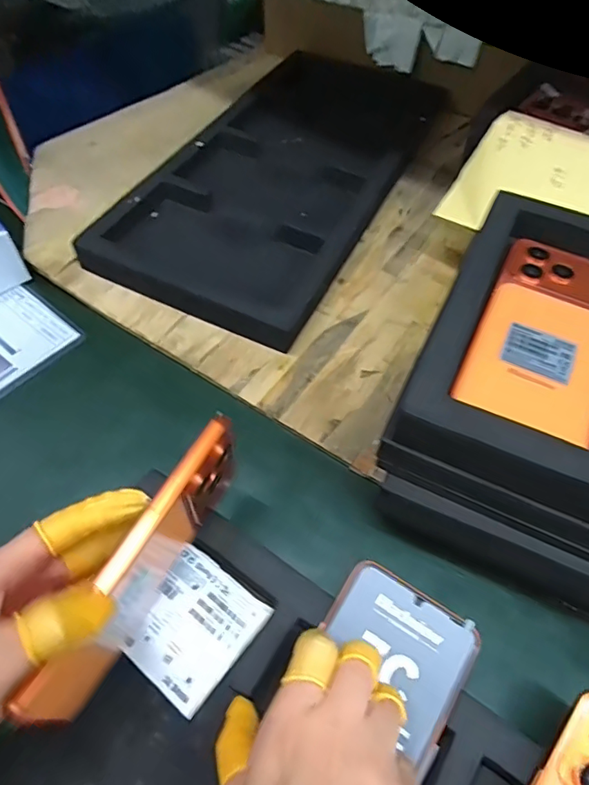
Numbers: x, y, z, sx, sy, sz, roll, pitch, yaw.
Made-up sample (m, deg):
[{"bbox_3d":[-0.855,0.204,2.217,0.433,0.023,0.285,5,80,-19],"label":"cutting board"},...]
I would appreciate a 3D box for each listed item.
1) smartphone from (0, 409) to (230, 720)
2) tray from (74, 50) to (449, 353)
[{"bbox_3d":[-0.077,0.092,0.268,0.014,0.081,0.155,25,61,17],"label":"smartphone"},{"bbox_3d":[-0.009,-0.257,0.563,0.226,0.034,0.456,22,56,12],"label":"tray"}]

